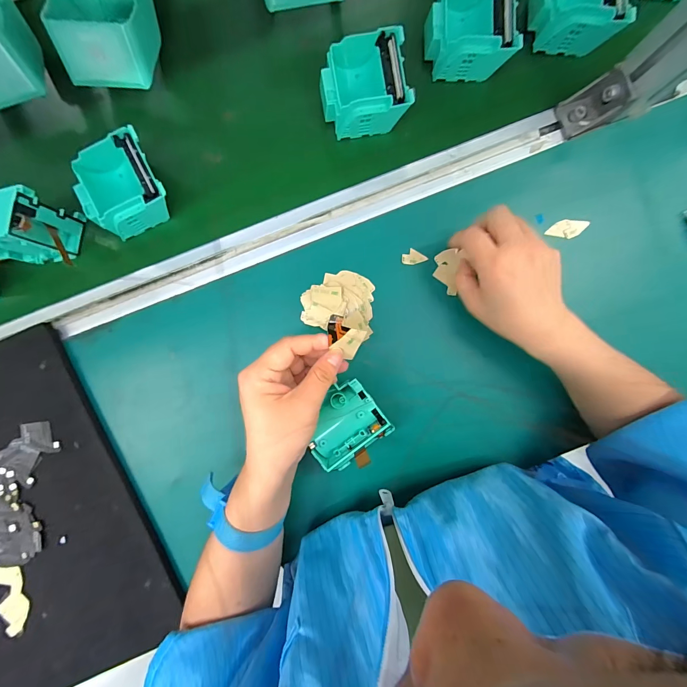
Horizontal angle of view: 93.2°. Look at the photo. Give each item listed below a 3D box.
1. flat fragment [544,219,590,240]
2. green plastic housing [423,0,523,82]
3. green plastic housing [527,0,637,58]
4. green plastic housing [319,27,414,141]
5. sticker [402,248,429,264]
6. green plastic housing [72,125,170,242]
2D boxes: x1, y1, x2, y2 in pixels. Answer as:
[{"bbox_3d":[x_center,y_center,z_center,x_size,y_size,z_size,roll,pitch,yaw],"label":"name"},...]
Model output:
[{"bbox_3d":[0.233,-0.119,0.337,0.039,0.007,0.018,-8,97,8],"label":"flat fragment"},{"bbox_3d":[0.121,-0.306,0.319,0.082,0.050,0.077,-3,96,-7],"label":"green plastic housing"},{"bbox_3d":[0.228,-0.337,0.317,0.077,0.049,0.083,2,96,-7],"label":"green plastic housing"},{"bbox_3d":[0.018,-0.249,0.321,0.079,0.051,0.074,-13,97,-5],"label":"green plastic housing"},{"bbox_3d":[0.073,-0.087,0.335,0.024,0.004,0.018,31,86,4],"label":"sticker"},{"bbox_3d":[-0.216,-0.154,0.313,0.075,0.041,0.083,-28,99,-3],"label":"green plastic housing"}]

